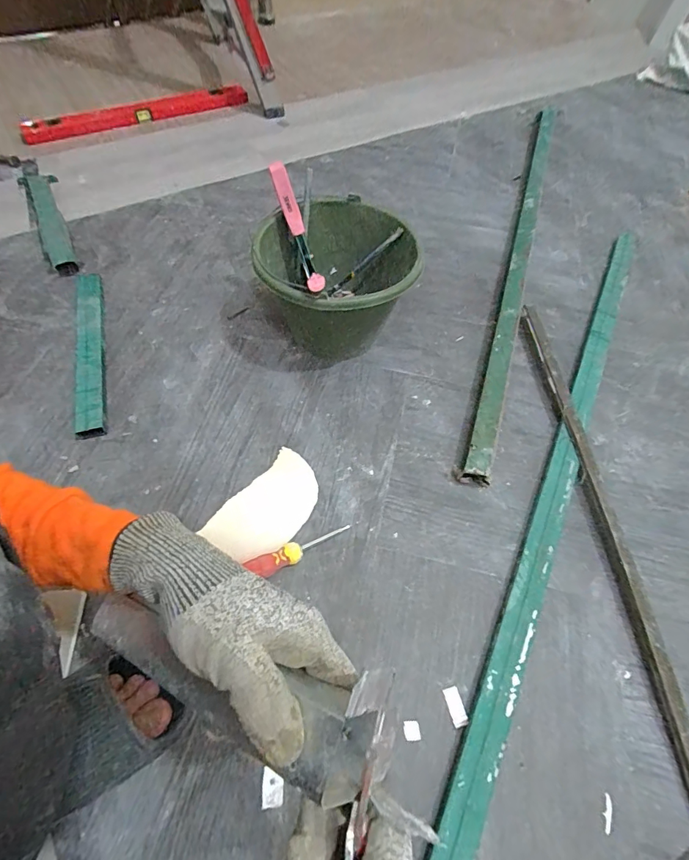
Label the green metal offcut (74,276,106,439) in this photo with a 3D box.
[{"bbox_3d":[-0.429,-0.142,0.724,0.044,0.020,0.375,-13,60,-10],"label":"green metal offcut"}]

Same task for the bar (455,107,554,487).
[{"bbox_3d":[0.370,-0.398,0.892,0.043,0.040,1.171,18,60,8],"label":"bar"}]

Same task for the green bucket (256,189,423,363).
[{"bbox_3d":[-0.011,-0.230,0.694,0.231,0.176,0.241,1,59,-2],"label":"green bucket"}]

